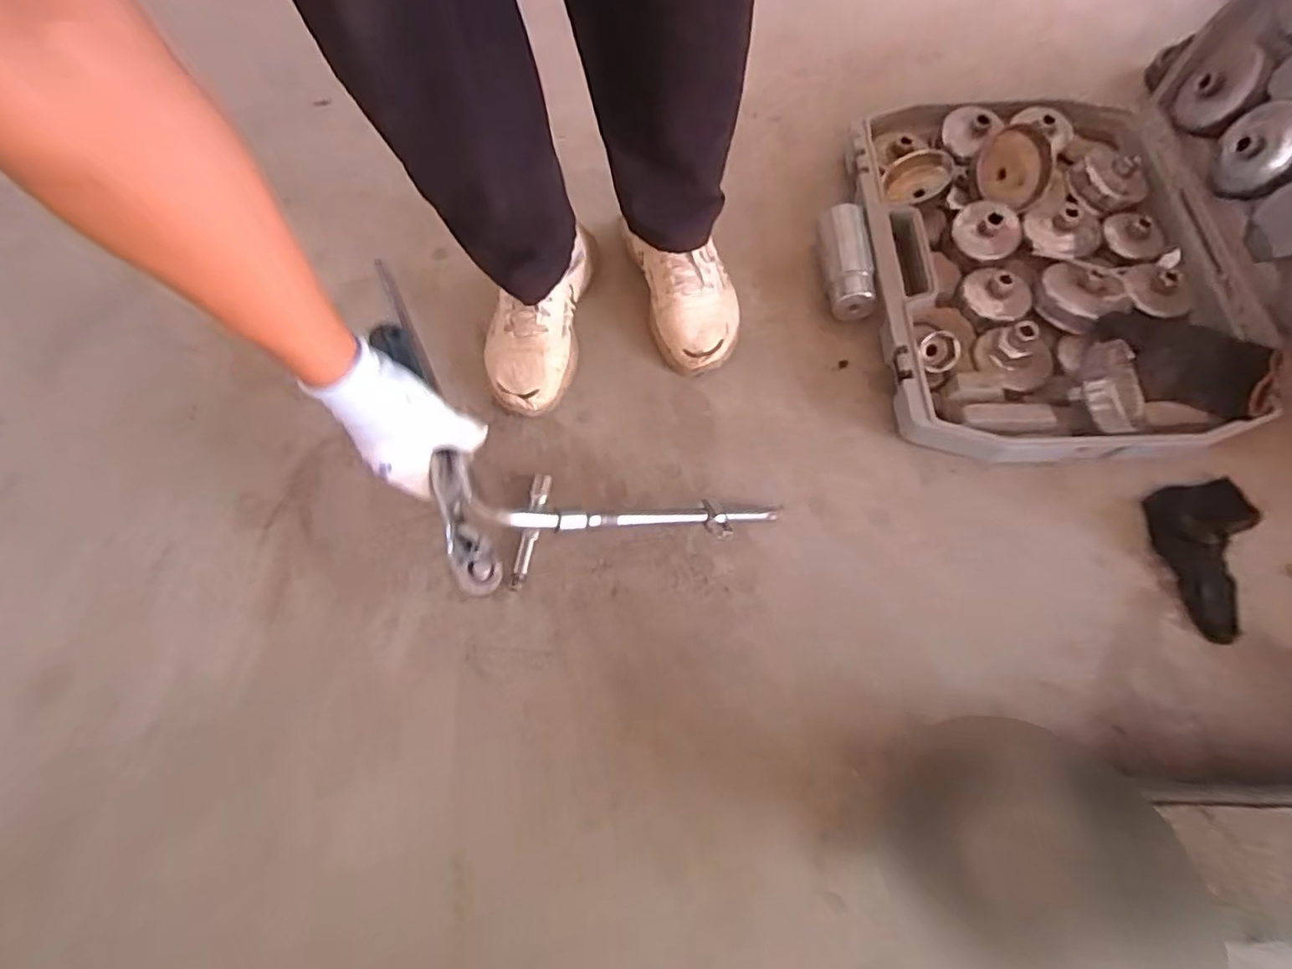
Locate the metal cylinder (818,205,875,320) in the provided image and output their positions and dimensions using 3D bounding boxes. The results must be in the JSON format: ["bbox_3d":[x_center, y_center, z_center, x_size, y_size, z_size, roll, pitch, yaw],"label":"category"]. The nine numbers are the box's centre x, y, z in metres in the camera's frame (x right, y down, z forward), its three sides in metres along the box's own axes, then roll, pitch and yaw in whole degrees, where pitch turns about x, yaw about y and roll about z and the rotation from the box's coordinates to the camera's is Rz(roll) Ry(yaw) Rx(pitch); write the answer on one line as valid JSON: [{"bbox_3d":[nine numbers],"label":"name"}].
[{"bbox_3d":[0.234,-0.260,0.722,0.051,0.050,0.152,-1,67,2],"label":"metal cylinder"}]

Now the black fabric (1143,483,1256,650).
[{"bbox_3d":[0.539,0.069,0.578,0.081,0.036,0.147,-6,67,0],"label":"black fabric"}]

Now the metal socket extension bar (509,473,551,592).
[{"bbox_3d":[-0.118,0.047,0.626,0.017,0.017,0.125,7,68,6],"label":"metal socket extension bar"}]

